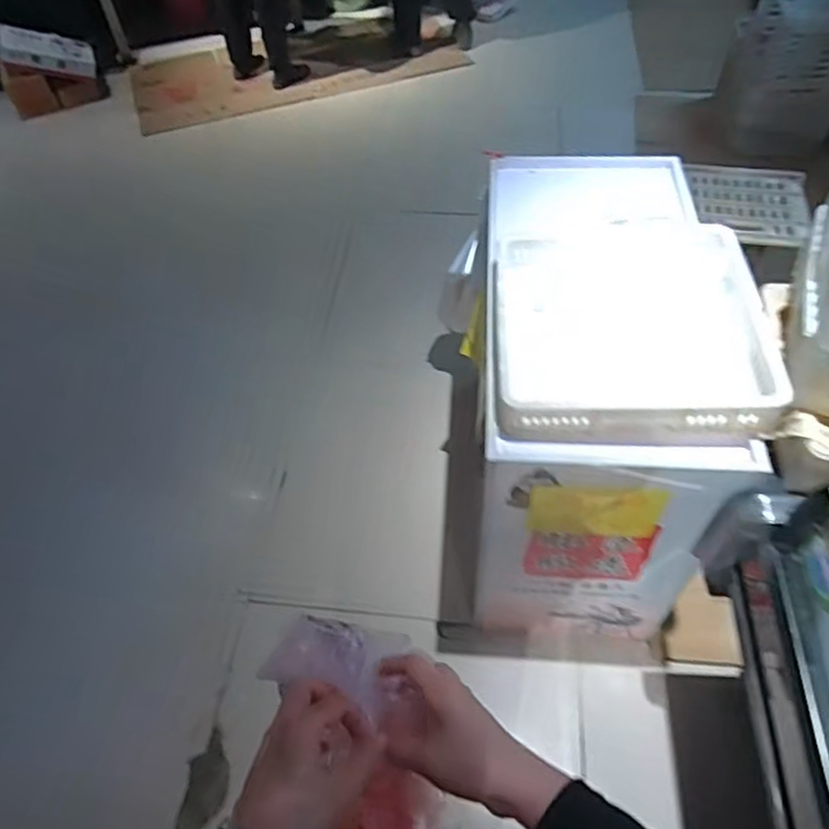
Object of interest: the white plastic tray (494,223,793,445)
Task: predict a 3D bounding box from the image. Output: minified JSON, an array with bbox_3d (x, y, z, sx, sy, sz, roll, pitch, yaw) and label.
[{"bbox_3d":[0.342,-0.155,1.071,0.405,0.092,0.431,3,53,5],"label":"white plastic tray"}]

